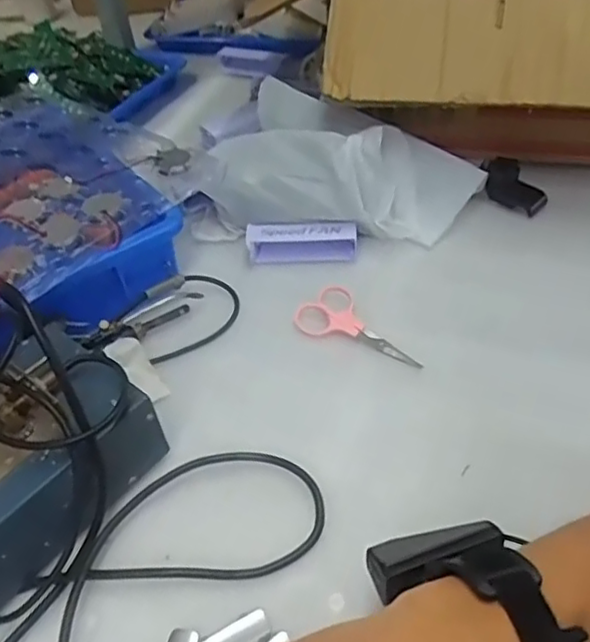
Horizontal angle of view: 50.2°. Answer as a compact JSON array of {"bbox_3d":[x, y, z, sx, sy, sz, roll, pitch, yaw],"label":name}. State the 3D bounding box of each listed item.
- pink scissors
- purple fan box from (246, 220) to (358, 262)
[{"bbox_3d":[0.057,0.005,0.514,0.110,0.012,0.052,26,53,24],"label":"pink scissors"},{"bbox_3d":[0.006,-0.075,0.581,0.101,0.025,0.031,3,47,5],"label":"purple fan box"}]

